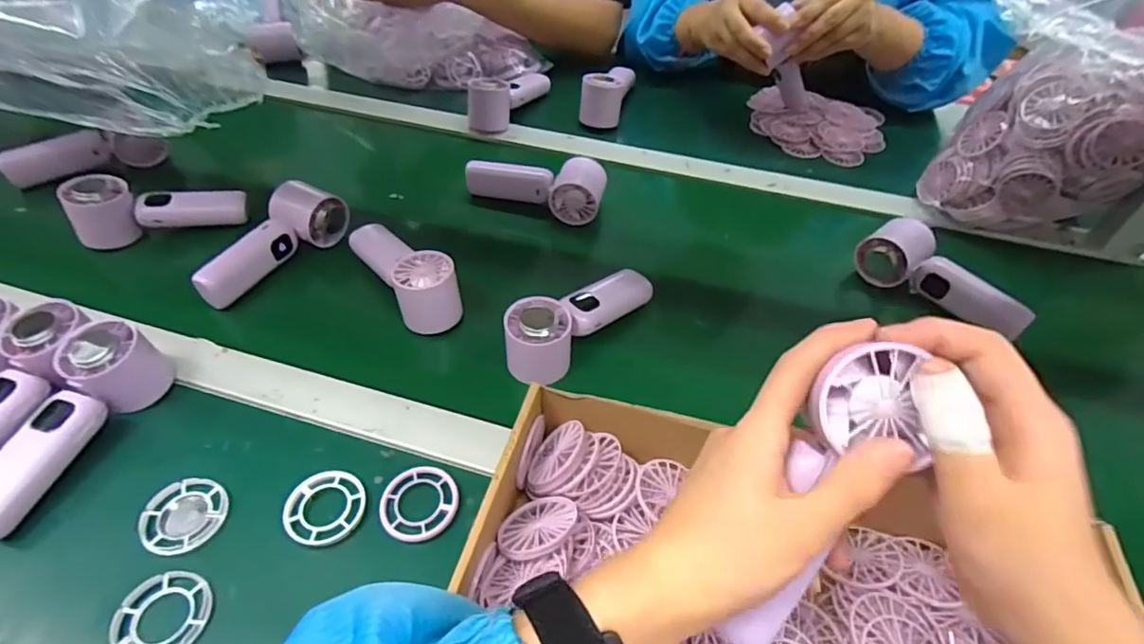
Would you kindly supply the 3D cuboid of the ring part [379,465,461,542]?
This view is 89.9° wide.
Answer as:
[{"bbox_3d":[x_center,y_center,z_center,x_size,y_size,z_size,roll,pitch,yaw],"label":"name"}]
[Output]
[{"bbox_3d":[-0.107,0.128,0.404,0.053,0.010,0.052,0,48,0],"label":"ring part"}]

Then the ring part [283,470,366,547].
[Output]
[{"bbox_3d":[-0.171,0.128,0.399,0.052,0.009,0.052,0,48,0],"label":"ring part"}]

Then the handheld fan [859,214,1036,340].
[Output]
[{"bbox_3d":[0.349,-0.040,0.547,0.049,0.048,0.150,-23,52,-19],"label":"handheld fan"}]

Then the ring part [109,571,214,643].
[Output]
[{"bbox_3d":[-0.248,0.179,0.348,0.050,0.012,0.052,0,48,0],"label":"ring part"}]

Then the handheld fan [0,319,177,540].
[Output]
[{"bbox_3d":[-0.373,0.070,0.416,0.050,0.057,0.158,14,50,13],"label":"handheld fan"}]

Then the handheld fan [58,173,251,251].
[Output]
[{"bbox_3d":[-0.424,-0.121,0.592,0.153,0.064,0.042,-10,49,-9],"label":"handheld fan"}]

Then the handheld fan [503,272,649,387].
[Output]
[{"bbox_3d":[0.010,-0.008,0.503,0.152,0.048,0.049,-29,54,-23],"label":"handheld fan"}]

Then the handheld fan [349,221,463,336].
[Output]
[{"bbox_3d":[-0.169,-0.062,0.554,0.053,0.058,0.170,-29,54,-23],"label":"handheld fan"}]

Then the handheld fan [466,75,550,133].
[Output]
[{"bbox_3d":[-0.084,-0.318,0.777,0.052,0.049,0.147,21,52,18],"label":"handheld fan"}]

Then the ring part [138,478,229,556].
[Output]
[{"bbox_3d":[-0.268,0.131,0.394,0.053,0.009,0.052,0,48,0],"label":"ring part"}]

